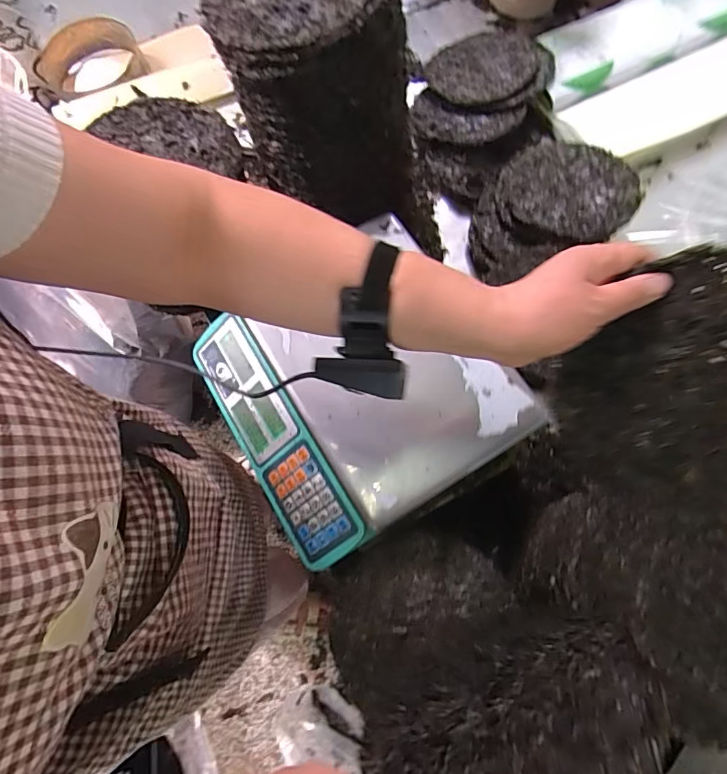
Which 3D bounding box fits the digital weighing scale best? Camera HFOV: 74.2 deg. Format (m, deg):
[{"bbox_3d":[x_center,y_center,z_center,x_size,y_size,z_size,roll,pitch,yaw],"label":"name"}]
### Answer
[{"bbox_3d":[-0.017,-0.008,0.572,0.309,0.095,0.326,-32,73,-10],"label":"digital weighing scale"}]

